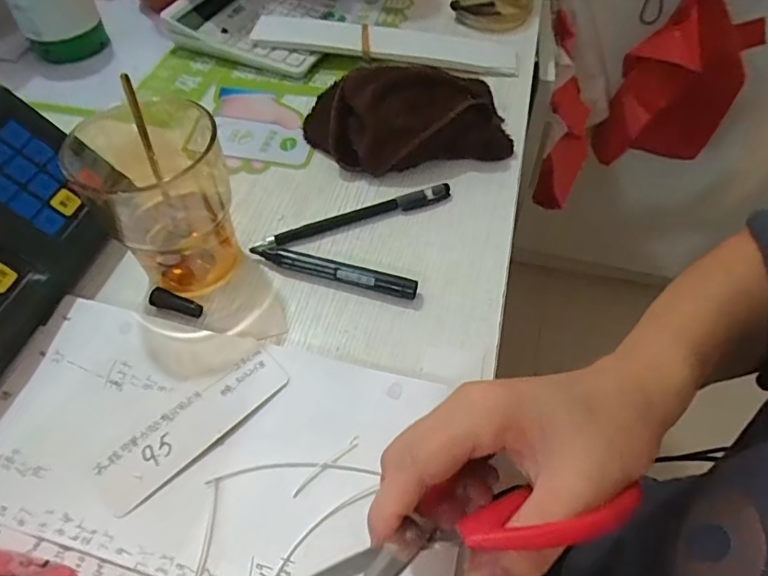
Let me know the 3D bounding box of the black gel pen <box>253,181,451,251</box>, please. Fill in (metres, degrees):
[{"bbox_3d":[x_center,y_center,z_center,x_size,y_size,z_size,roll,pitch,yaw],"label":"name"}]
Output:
[{"bbox_3d":[-0.021,-0.053,0.408,0.154,0.010,0.014,-19,55,-14],"label":"black gel pen"}]

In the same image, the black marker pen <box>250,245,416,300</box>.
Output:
[{"bbox_3d":[-0.035,-0.013,0.369,0.118,0.014,0.014,15,54,11],"label":"black marker pen"}]

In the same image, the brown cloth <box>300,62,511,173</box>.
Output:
[{"bbox_3d":[0.018,-0.149,0.450,0.164,0.059,0.088,-10,53,-8],"label":"brown cloth"}]

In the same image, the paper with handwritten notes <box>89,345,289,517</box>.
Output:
[{"bbox_3d":[-0.107,0.077,0.305,0.112,0.004,0.035,-37,62,-20],"label":"paper with handwritten notes"}]

